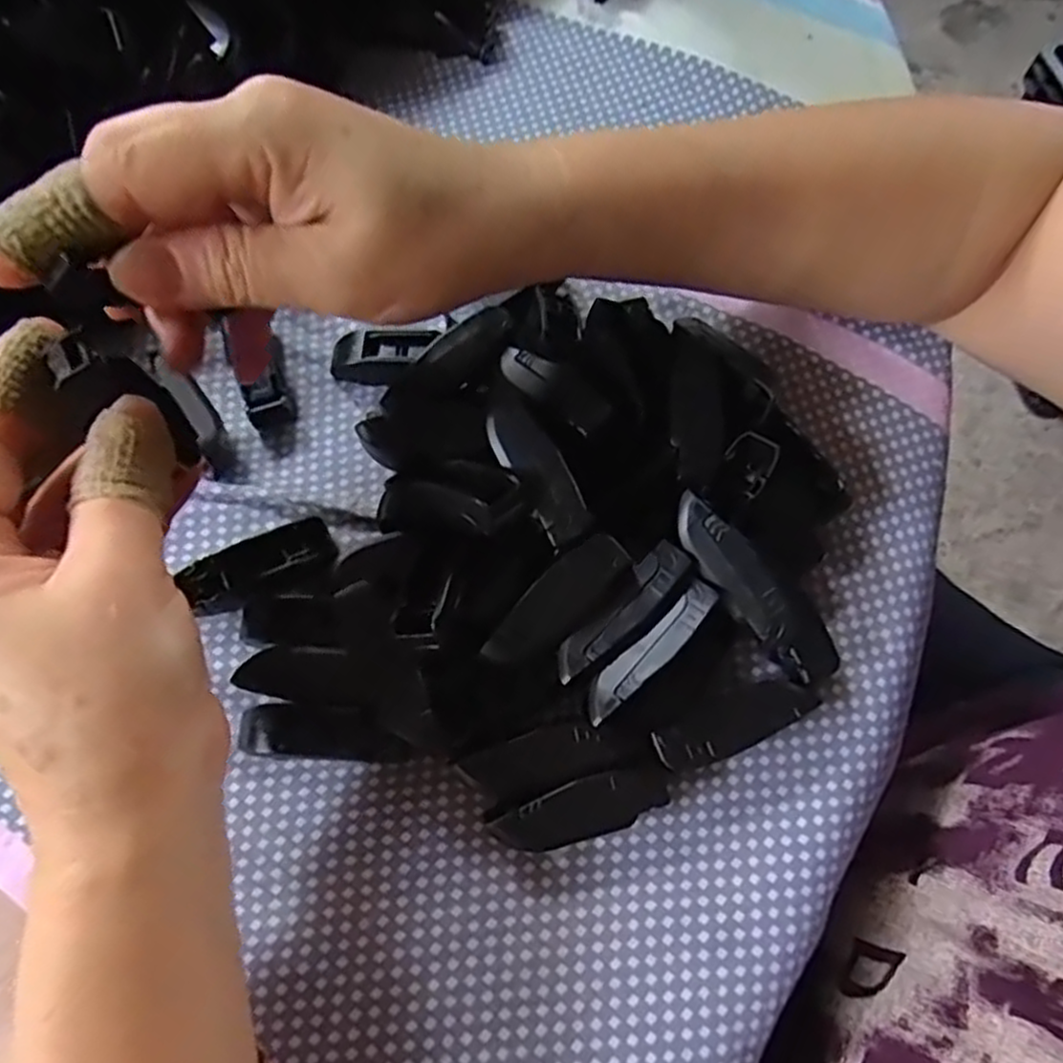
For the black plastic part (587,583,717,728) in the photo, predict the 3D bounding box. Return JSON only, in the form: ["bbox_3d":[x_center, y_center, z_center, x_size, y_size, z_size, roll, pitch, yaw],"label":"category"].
[{"bbox_3d":[0.037,0.036,0.231,0.053,0.007,0.011,-41,76,-15],"label":"black plastic part"}]

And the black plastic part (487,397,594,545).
[{"bbox_3d":[0.002,-0.020,0.235,0.016,0.006,0.049,-31,74,-12],"label":"black plastic part"}]

